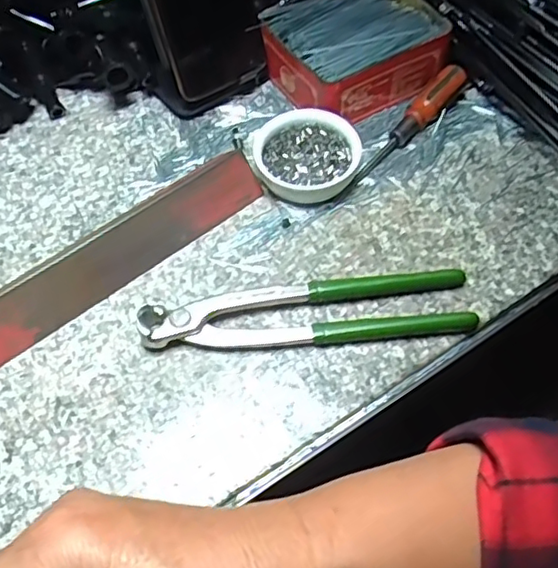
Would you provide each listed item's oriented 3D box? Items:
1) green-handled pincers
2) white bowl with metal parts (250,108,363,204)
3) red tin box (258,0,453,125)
[{"bbox_3d":[0.017,0.014,0.383,0.196,0.016,0.048,-5,58,-2],"label":"green-handled pincers"},{"bbox_3d":[0.018,-0.089,0.440,0.072,0.026,0.065,-5,58,-2],"label":"white bowl with metal parts"},{"bbox_3d":[0.056,-0.186,0.486,0.125,0.038,0.111,-30,62,-17],"label":"red tin box"}]

